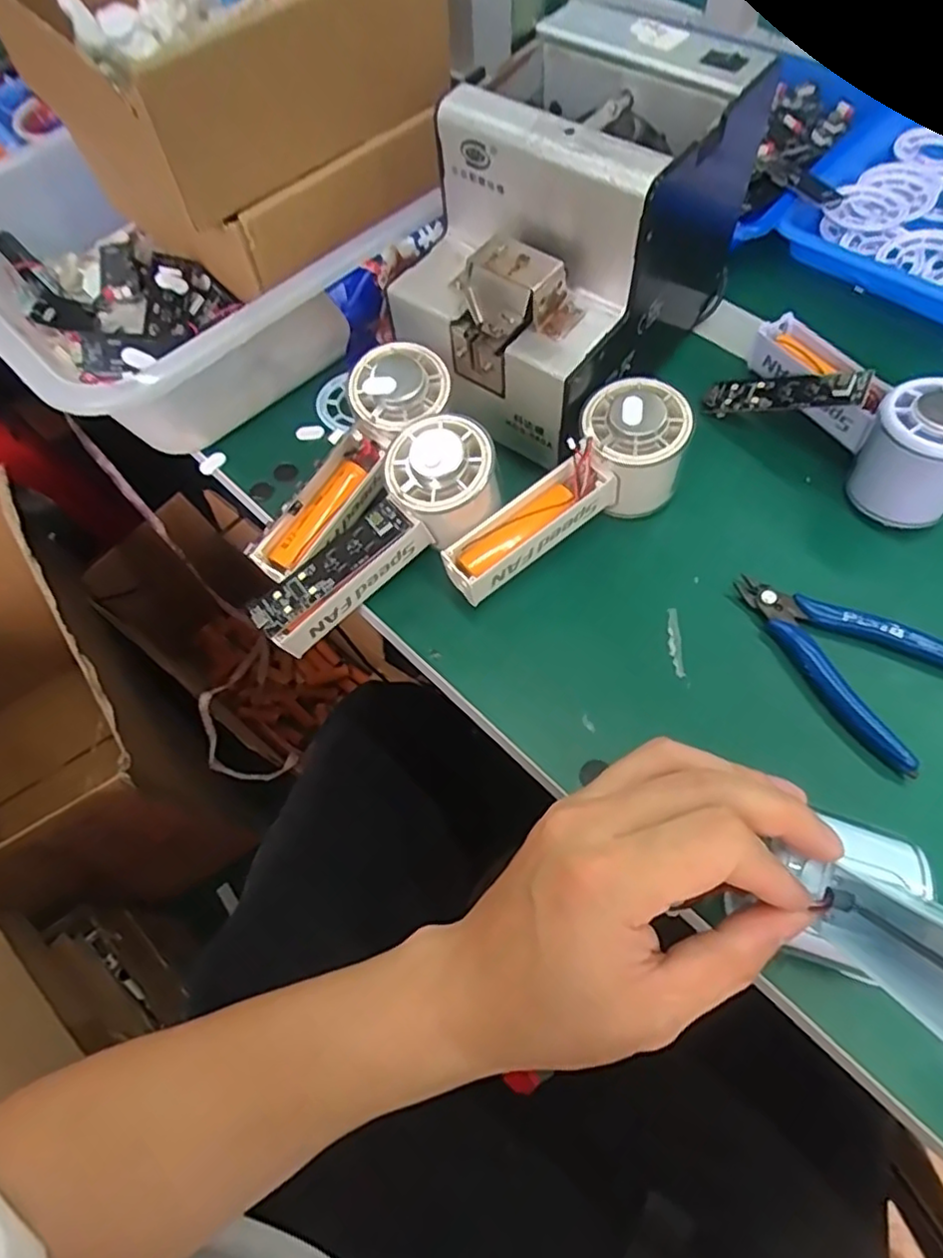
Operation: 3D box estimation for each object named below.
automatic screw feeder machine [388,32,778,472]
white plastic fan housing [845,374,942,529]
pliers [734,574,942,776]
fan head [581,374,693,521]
[{"bbox_3d":[0.056,-0.217,0.379,0.126,0.151,0.183,35,70,19],"label":"automatic screw feeder machine"},{"bbox_3d":[0.241,-0.093,0.354,0.058,0.063,0.052,40,72,21],"label":"white plastic fan housing"},{"bbox_3d":[0.188,0.013,0.335,0.111,0.014,0.069,36,70,19],"label":"pliers"},{"bbox_3d":[0.089,-0.100,0.364,0.055,0.063,0.052,7,63,7],"label":"fan head"}]

